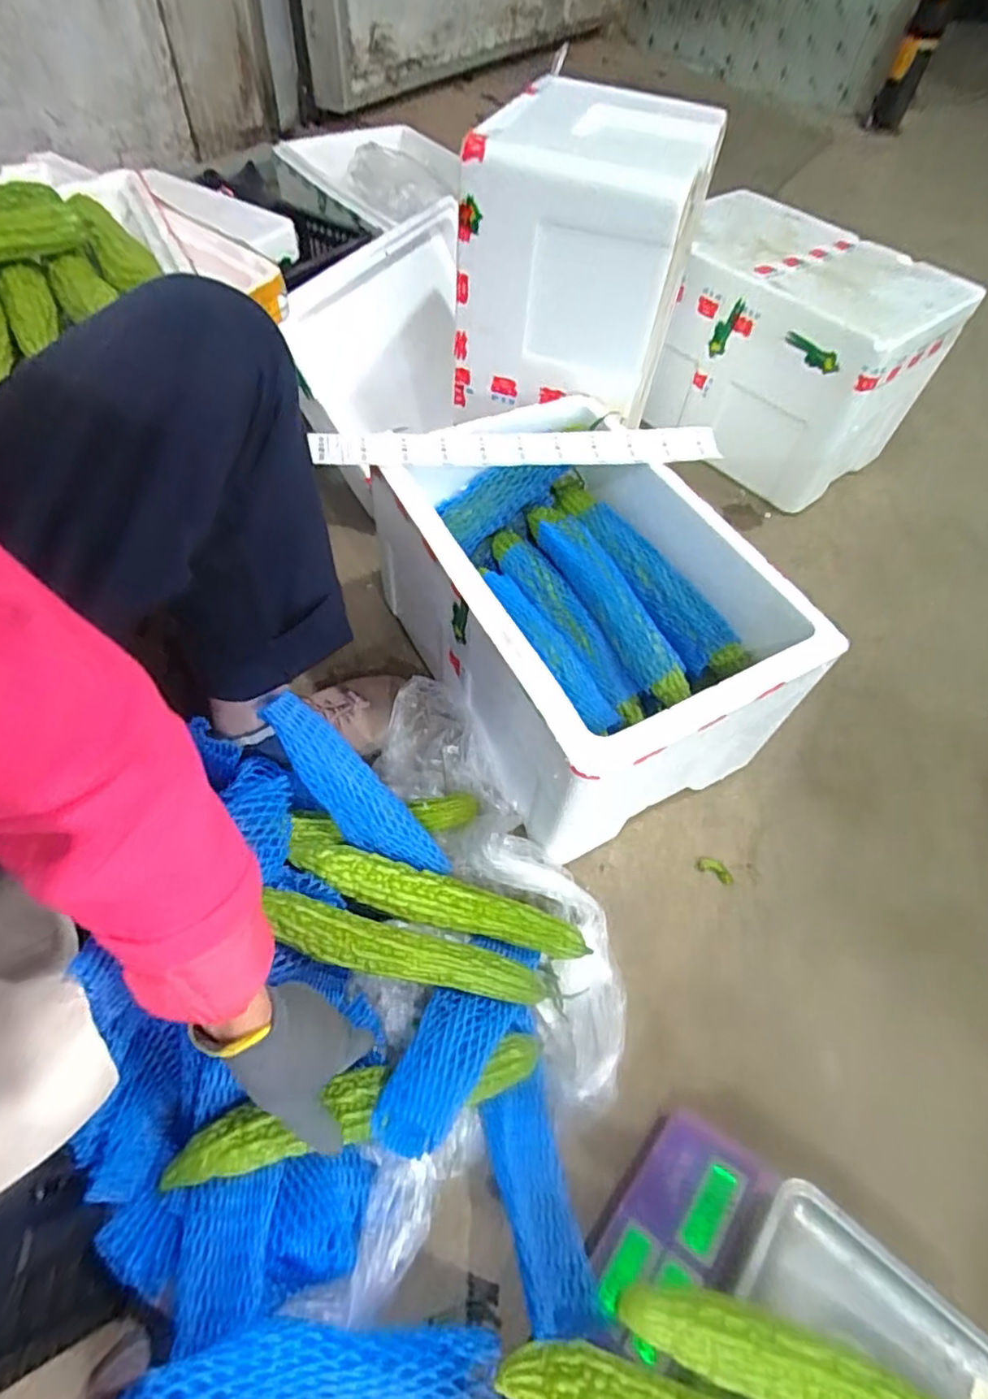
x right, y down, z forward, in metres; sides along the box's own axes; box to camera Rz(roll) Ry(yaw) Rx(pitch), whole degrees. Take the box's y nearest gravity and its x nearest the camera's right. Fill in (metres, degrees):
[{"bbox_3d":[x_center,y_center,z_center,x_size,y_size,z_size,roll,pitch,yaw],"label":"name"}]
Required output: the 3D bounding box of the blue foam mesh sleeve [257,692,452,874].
[{"bbox_3d":[-0.136,0.094,0.596,0.232,0.040,0.063,51,59,-16],"label":"blue foam mesh sleeve"}]

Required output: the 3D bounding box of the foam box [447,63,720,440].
[{"bbox_3d":[0.115,-0.559,0.810,0.236,0.273,0.315,19,56,8],"label":"foam box"}]

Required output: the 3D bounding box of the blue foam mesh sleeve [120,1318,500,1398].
[{"bbox_3d":[-0.106,0.427,0.389,0.234,0.038,0.054,23,52,-23],"label":"blue foam mesh sleeve"}]

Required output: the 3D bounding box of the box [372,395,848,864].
[{"bbox_3d":[0.092,-0.096,0.717,0.315,0.249,0.438,-22,60,-19],"label":"box"}]

